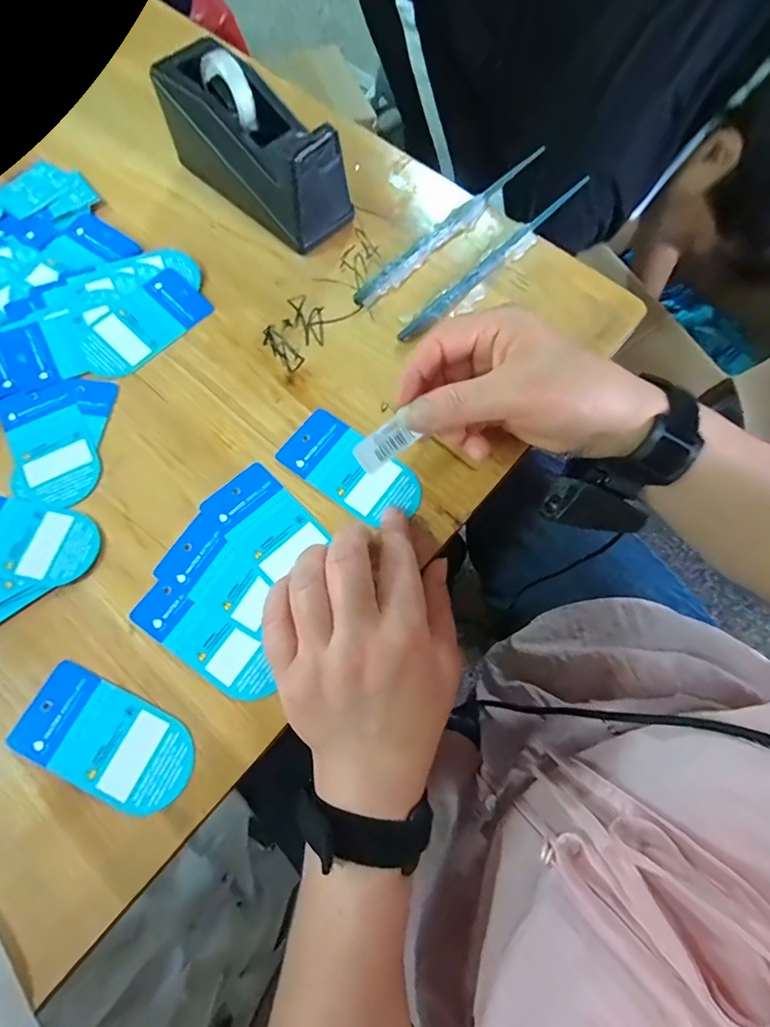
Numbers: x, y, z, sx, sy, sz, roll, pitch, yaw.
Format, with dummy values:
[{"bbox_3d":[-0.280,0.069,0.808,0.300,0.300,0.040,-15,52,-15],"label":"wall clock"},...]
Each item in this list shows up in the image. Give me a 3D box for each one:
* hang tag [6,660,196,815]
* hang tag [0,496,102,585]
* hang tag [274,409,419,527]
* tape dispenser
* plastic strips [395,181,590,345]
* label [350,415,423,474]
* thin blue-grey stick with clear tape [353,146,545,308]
[{"bbox_3d":[-0.146,0.118,0.242,0.092,0.004,0.046,25,70,5],"label":"hang tag"},{"bbox_3d":[-0.217,0.014,0.275,0.092,0.004,0.046,12,70,2],"label":"hang tag"},{"bbox_3d":[-0.021,-0.028,0.297,0.092,0.004,0.047,33,73,8],"label":"hang tag"},{"bbox_3d":[-0.099,-0.273,0.340,0.150,0.076,0.059,38,73,11],"label":"tape dispenser"},{"bbox_3d":[0.088,-0.200,0.357,0.013,0.008,0.217,41,74,12],"label":"plastic strips"},{"bbox_3d":[0.000,-0.039,0.261,0.036,0.004,0.019,-40,109,-7],"label":"label"},{"bbox_3d":[0.057,-0.235,0.369,0.018,0.010,0.228,39,74,11],"label":"thin blue-grey stick with clear tape"}]

